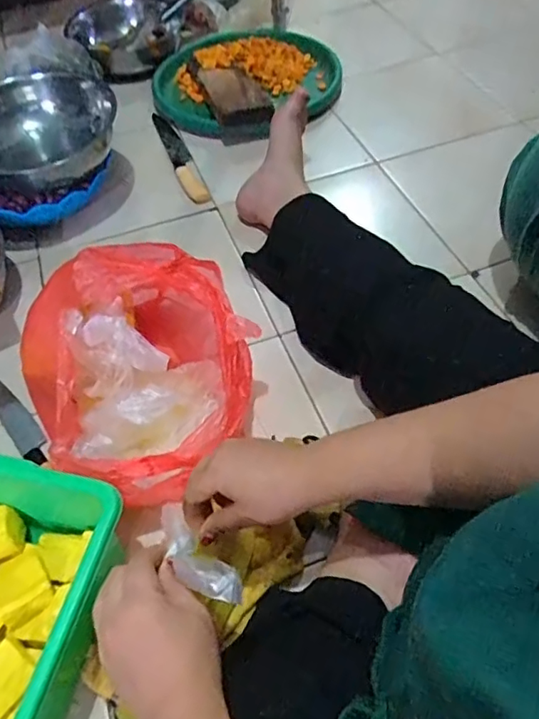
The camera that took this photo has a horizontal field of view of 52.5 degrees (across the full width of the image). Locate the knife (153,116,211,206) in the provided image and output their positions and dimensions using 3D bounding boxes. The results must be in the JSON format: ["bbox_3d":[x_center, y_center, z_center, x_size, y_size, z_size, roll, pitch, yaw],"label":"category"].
[{"bbox_3d":[-0.164,-0.370,0.987,0.037,0.024,0.250,-20,54,-9],"label":"knife"}]

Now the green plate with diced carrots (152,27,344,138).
[{"bbox_3d":[-0.049,-0.570,1.097,0.365,0.079,0.365,-2,54,3],"label":"green plate with diced carrots"}]

